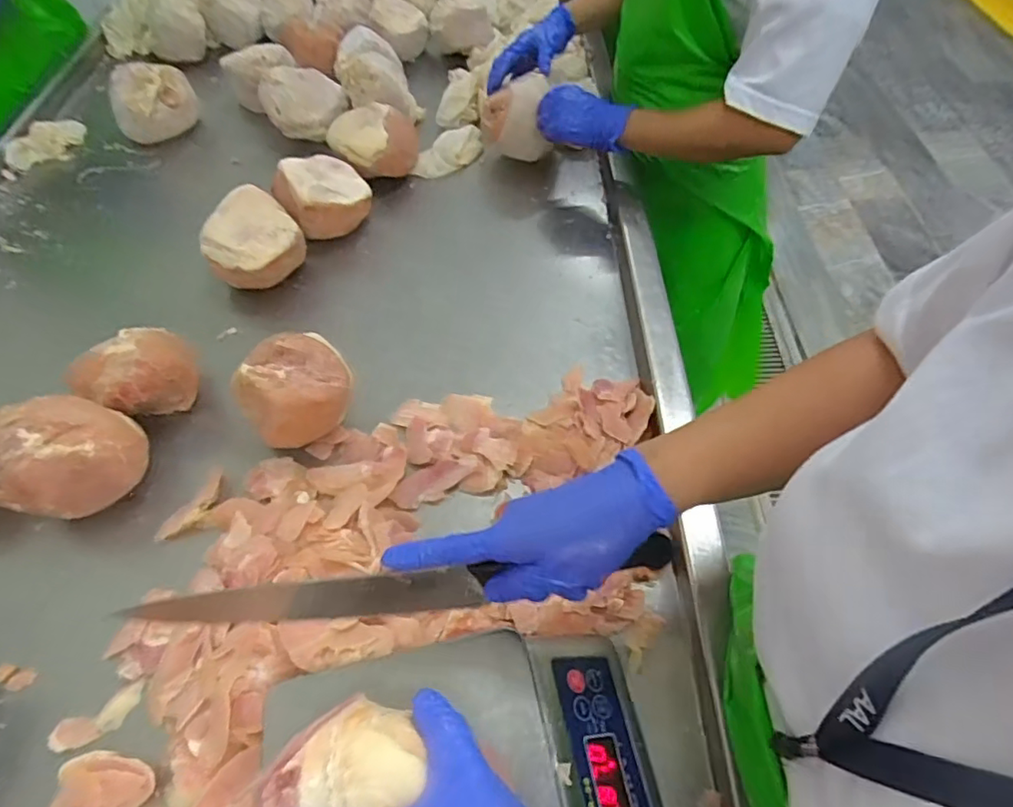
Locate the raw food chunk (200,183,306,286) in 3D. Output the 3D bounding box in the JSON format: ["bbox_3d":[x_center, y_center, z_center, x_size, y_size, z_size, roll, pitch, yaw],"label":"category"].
[{"bbox_3d":[-0.334,-0.208,0.777,0.123,0.102,0.112,-28,58,-17],"label":"raw food chunk"}]

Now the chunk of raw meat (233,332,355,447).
[{"bbox_3d":[-0.223,-0.008,0.629,0.110,0.100,0.100,-30,59,-17],"label":"chunk of raw meat"}]

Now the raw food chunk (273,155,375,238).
[{"bbox_3d":[-0.265,-0.302,0.843,0.128,0.079,0.107,-21,56,-12],"label":"raw food chunk"}]

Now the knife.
[{"bbox_3d":[-0.067,0.128,0.394,0.342,0.056,0.012,-5,55,-3],"label":"knife"}]

